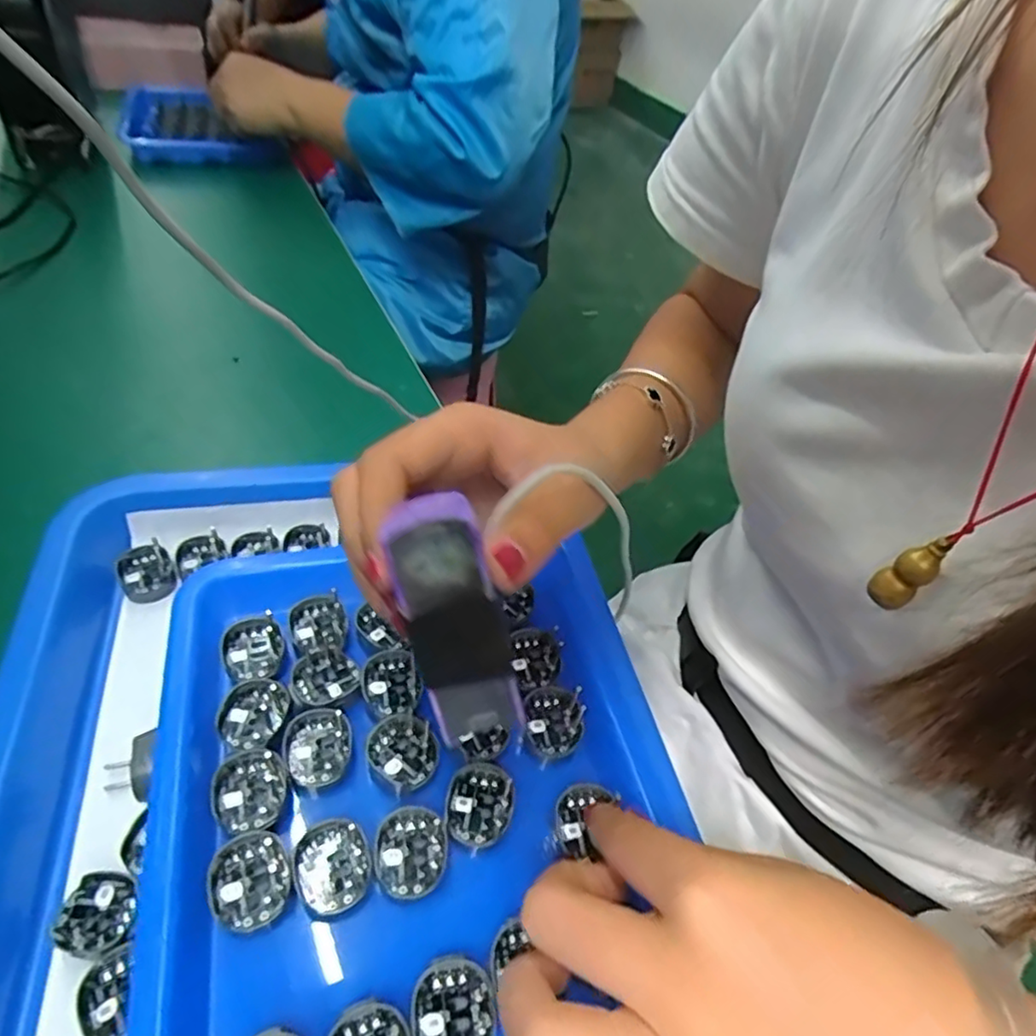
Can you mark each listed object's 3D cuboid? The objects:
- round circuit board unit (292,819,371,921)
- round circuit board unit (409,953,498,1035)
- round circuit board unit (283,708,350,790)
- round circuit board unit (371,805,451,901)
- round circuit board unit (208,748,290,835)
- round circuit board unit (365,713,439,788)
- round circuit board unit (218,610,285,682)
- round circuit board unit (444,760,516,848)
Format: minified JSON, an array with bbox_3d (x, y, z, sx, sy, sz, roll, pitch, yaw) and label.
[{"bbox_3d":[-0.063,0.119,0.217,0.024,0.005,0.028,-14,49,-19],"label":"round circuit board unit"},{"bbox_3d":[-0.020,0.153,0.195,0.026,0.011,0.028,-21,52,-24],"label":"round circuit board unit"},{"bbox_3d":[-0.077,0.087,0.243,0.023,0.006,0.028,-2,46,-8],"label":"round circuit board unit"},{"bbox_3d":[-0.037,0.117,0.223,0.026,0.006,0.027,3,46,-3],"label":"round circuit board unit"},{"bbox_3d":[-0.096,0.098,0.229,0.026,0.006,0.027,3,46,-3],"label":"round circuit board unit"},{"bbox_3d":[-0.045,0.090,0.247,0.025,0.005,0.027,3,46,-3],"label":"round circuit board unit"},{"bbox_3d":[-0.112,0.056,0.269,0.025,0.008,0.026,-19,51,-23],"label":"round circuit board unit"},{"bbox_3d":[-0.014,0.106,0.237,0.025,0.004,0.029,11,46,4],"label":"round circuit board unit"}]

